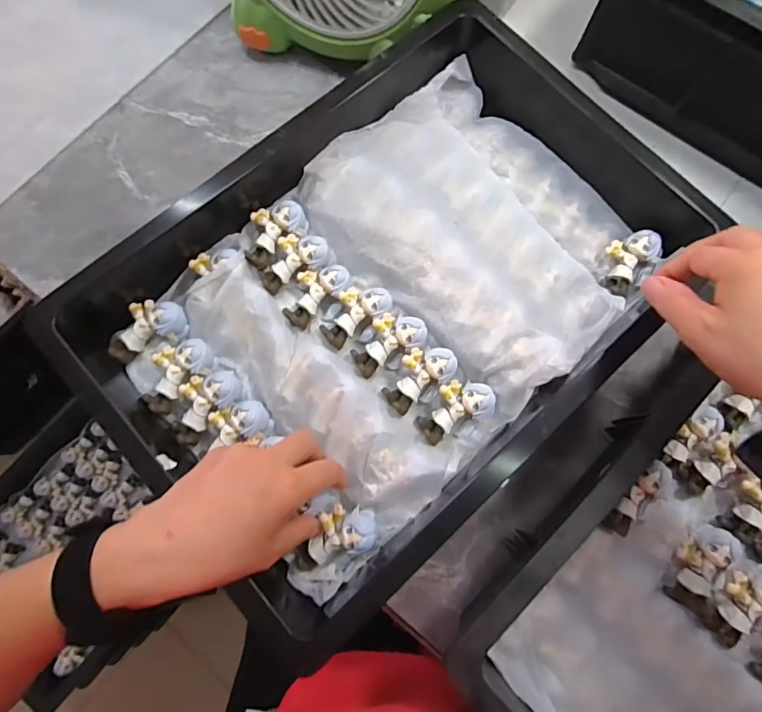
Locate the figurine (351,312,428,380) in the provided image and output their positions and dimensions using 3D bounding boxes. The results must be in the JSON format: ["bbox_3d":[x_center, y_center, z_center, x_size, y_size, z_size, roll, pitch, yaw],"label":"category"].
[{"bbox_3d":[0.005,-0.010,0.361,0.061,0.020,0.036,-39,80,-9],"label":"figurine"}]

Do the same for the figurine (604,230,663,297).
[{"bbox_3d":[0.213,-0.082,0.395,0.035,0.028,0.059,38,79,8],"label":"figurine"}]

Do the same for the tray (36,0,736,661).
[{"bbox_3d":[0.017,-0.059,0.368,0.473,0.085,0.319,-41,81,-9],"label":"tray"}]

